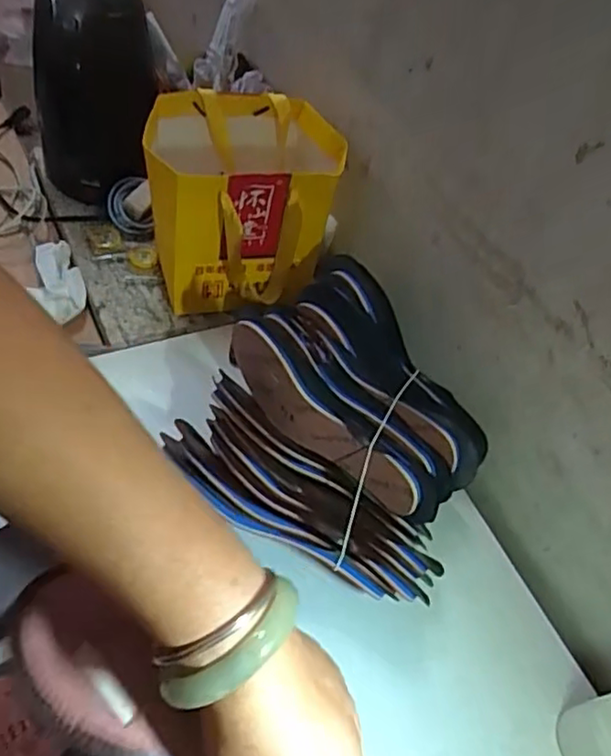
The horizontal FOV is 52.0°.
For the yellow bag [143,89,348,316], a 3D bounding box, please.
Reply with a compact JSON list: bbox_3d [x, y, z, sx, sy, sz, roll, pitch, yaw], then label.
[{"bbox_3d":[-0.067,-0.207,0.729,0.205,0.174,0.167,0,51,-6],"label":"yellow bag"}]

